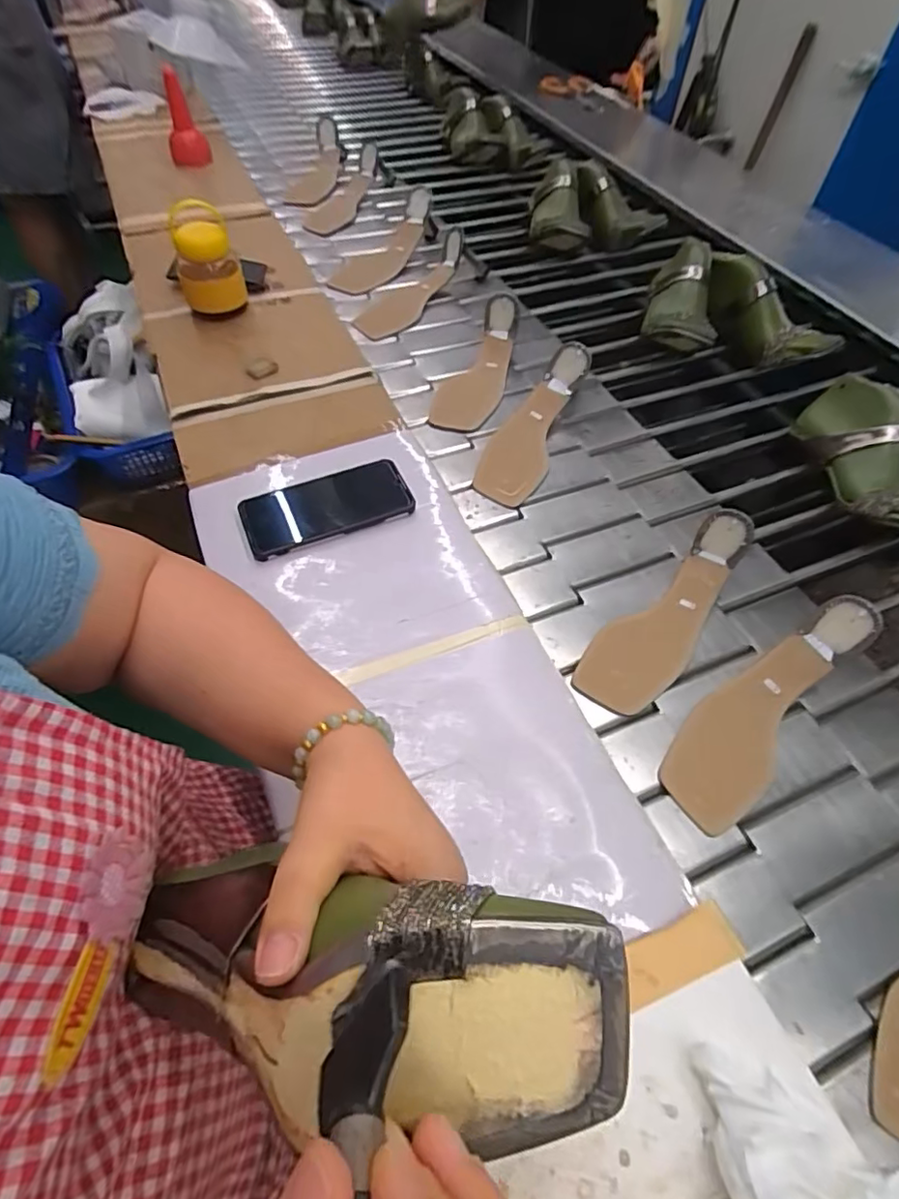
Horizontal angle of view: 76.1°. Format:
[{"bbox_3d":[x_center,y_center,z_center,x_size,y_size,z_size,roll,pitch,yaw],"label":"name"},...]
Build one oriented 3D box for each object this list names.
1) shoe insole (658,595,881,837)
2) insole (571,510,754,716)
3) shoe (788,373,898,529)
[{"bbox_3d":[0.273,0.092,0.494,0.074,0.043,0.231,41,81,22],"label":"shoe insole"},{"bbox_3d":[0.206,0.009,0.531,0.075,0.080,0.215,37,62,20],"label":"insole"},{"bbox_3d":[0.487,-0.160,0.663,0.086,0.092,0.241,-2,60,-4],"label":"shoe"}]

